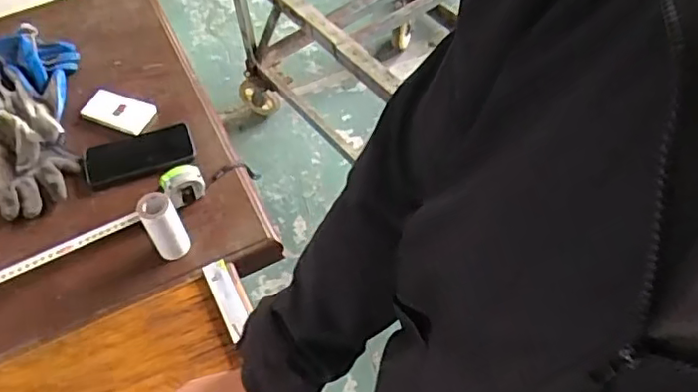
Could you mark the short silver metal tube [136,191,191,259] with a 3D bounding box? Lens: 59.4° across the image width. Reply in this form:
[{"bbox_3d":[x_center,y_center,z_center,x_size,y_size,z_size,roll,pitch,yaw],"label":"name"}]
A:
[{"bbox_3d":[-0.236,0.040,0.784,0.042,0.101,0.034,-33,61,-18],"label":"short silver metal tube"}]

